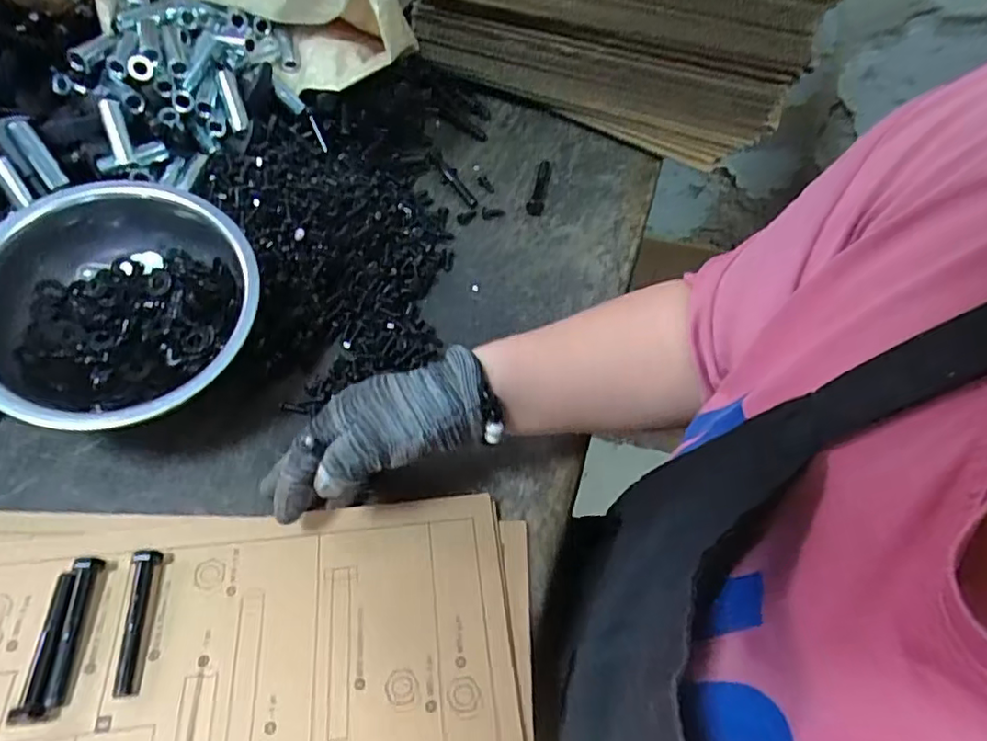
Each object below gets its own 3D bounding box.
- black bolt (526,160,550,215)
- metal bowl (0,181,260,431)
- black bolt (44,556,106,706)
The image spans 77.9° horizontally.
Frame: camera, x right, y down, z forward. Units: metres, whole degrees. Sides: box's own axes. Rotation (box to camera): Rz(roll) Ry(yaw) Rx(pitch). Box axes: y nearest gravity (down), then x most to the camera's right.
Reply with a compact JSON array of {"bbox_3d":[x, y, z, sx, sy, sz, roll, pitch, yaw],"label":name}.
[{"bbox_3d":[0.045,-0.180,0.598,0.015,0.016,0.086,9,55,5],"label":"black bolt"},{"bbox_3d":[-0.249,-0.036,0.416,0.177,0.075,0.171,-13,70,-14],"label":"metal bowl"},{"bbox_3d":[-0.227,0.138,0.328,0.011,0.016,0.073,-3,55,-4],"label":"black bolt"}]

